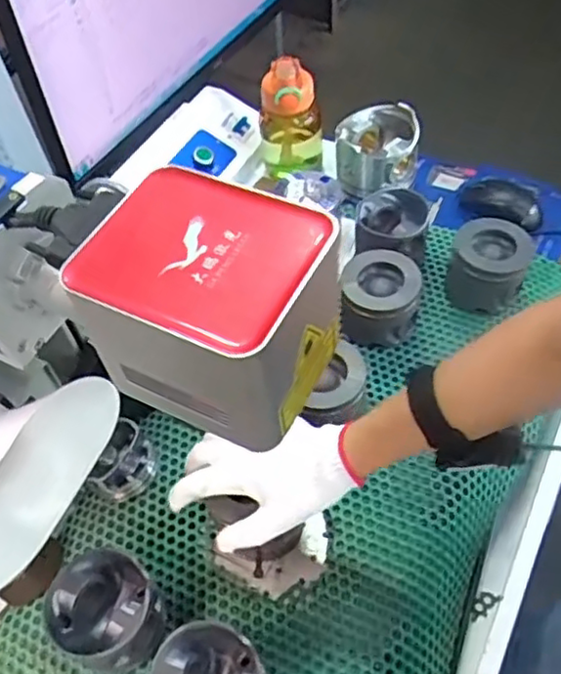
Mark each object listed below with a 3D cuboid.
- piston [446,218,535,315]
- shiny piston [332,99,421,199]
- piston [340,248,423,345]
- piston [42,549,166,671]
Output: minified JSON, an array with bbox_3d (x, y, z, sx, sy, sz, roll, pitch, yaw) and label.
[{"bbox_3d":[0.239,-0.081,0.770,0.088,0.076,0.075,11,55,14],"label":"piston"},{"bbox_3d":[0.137,-0.264,0.948,0.112,0.086,0.117,4,53,9],"label":"shiny piston"},{"bbox_3d":[0.115,-0.046,0.771,0.088,0.070,0.083,0,53,6],"label":"piston"},{"bbox_3d":[-0.151,0.241,0.587,0.089,0.073,0.085,-3,53,4],"label":"piston"}]

